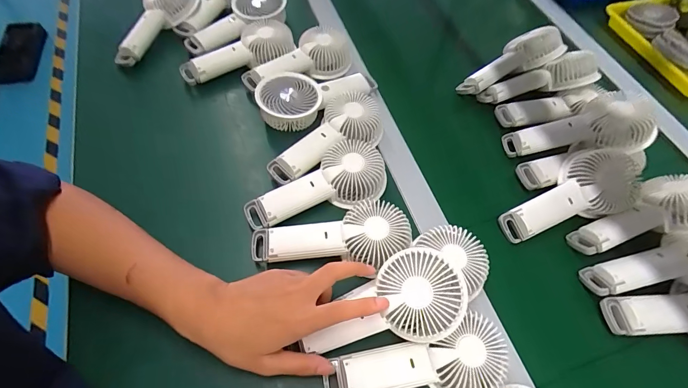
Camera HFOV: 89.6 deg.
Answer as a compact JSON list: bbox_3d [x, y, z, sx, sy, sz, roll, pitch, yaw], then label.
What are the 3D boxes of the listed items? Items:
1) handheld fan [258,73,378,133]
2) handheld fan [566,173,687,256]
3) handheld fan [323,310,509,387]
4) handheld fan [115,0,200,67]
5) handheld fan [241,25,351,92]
[{"bbox_3d":[-0.037,-0.145,0.503,0.177,0.054,0.089,-13,62,-11],"label":"handheld fan"},{"bbox_3d":[0.369,0.028,0.430,0.180,0.042,0.082,-22,62,6],"label":"handheld fan"},{"bbox_3d":[0.069,0.164,0.335,0.176,0.039,0.080,-4,61,-6],"label":"handheld fan"},{"bbox_3d":[-0.307,-0.274,0.553,0.069,0.048,0.173,26,74,11],"label":"handheld fan"},{"bbox_3d":[-0.075,-0.204,0.545,0.175,0.049,0.083,-29,66,-19],"label":"handheld fan"}]

